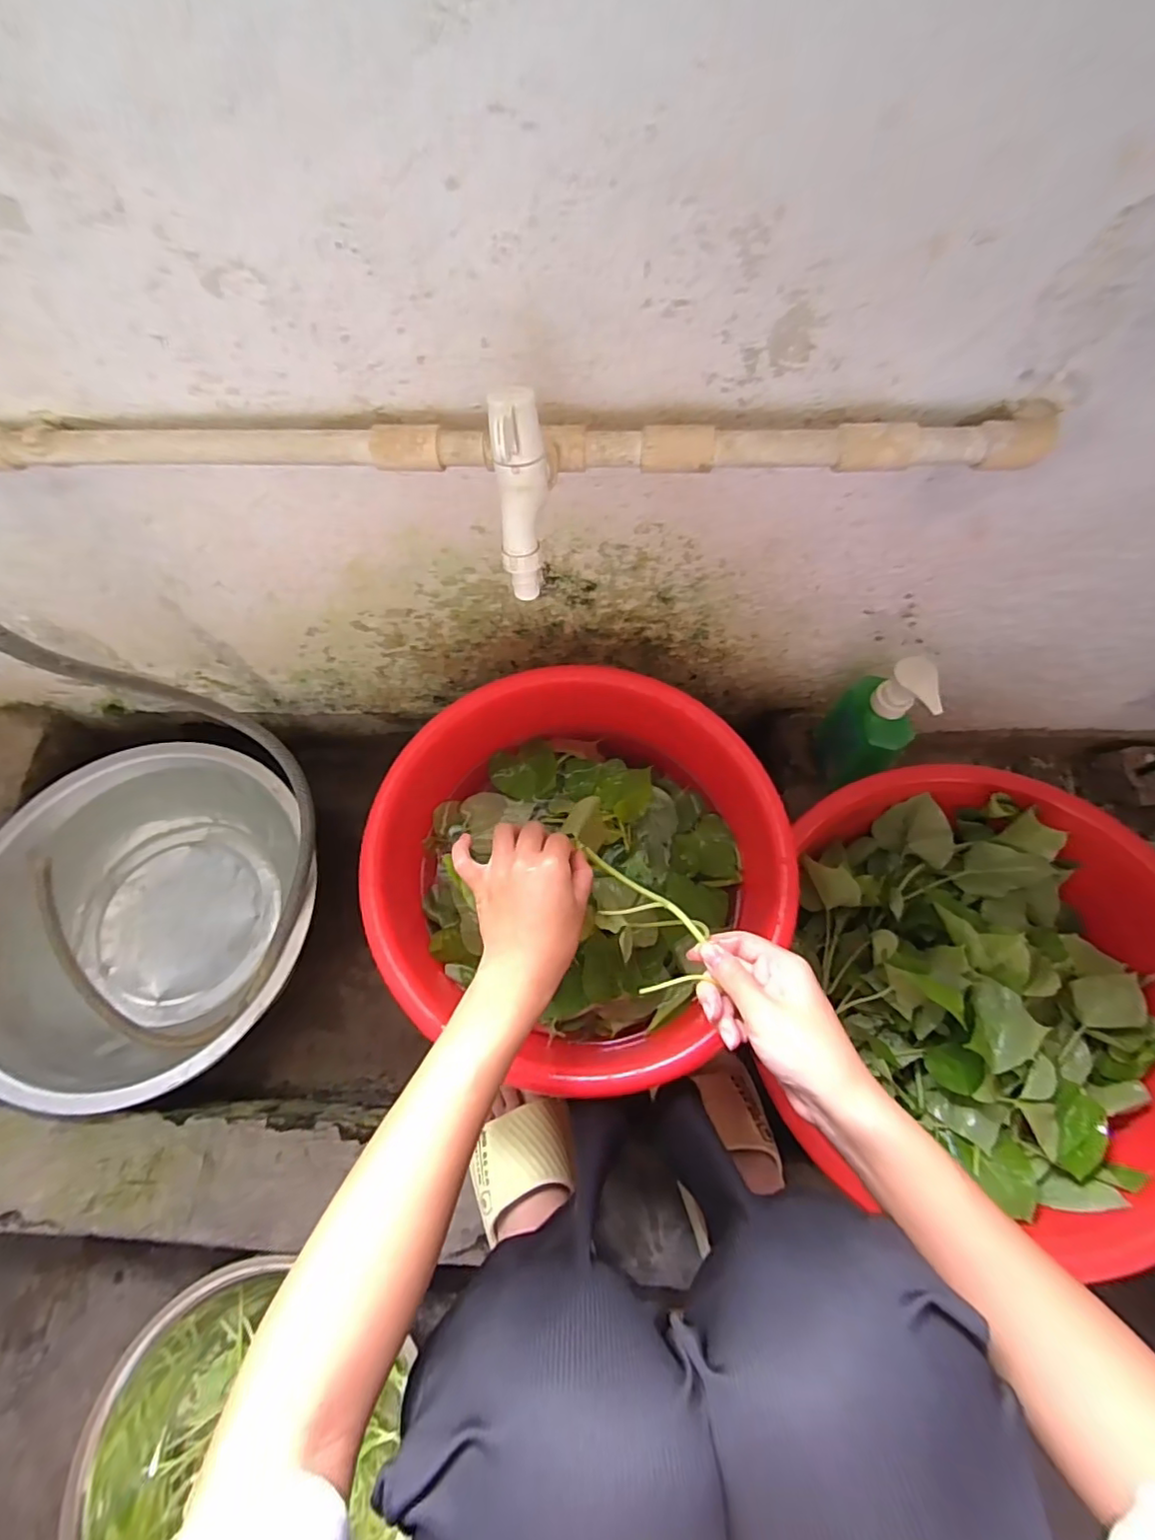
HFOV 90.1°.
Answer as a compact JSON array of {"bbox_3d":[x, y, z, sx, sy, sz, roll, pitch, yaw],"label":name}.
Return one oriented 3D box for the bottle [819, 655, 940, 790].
[{"bbox_3d":[0.310,-0.041,0.627,0.054,0.229,0.087,-33,72,-9],"label":"bottle"}]

